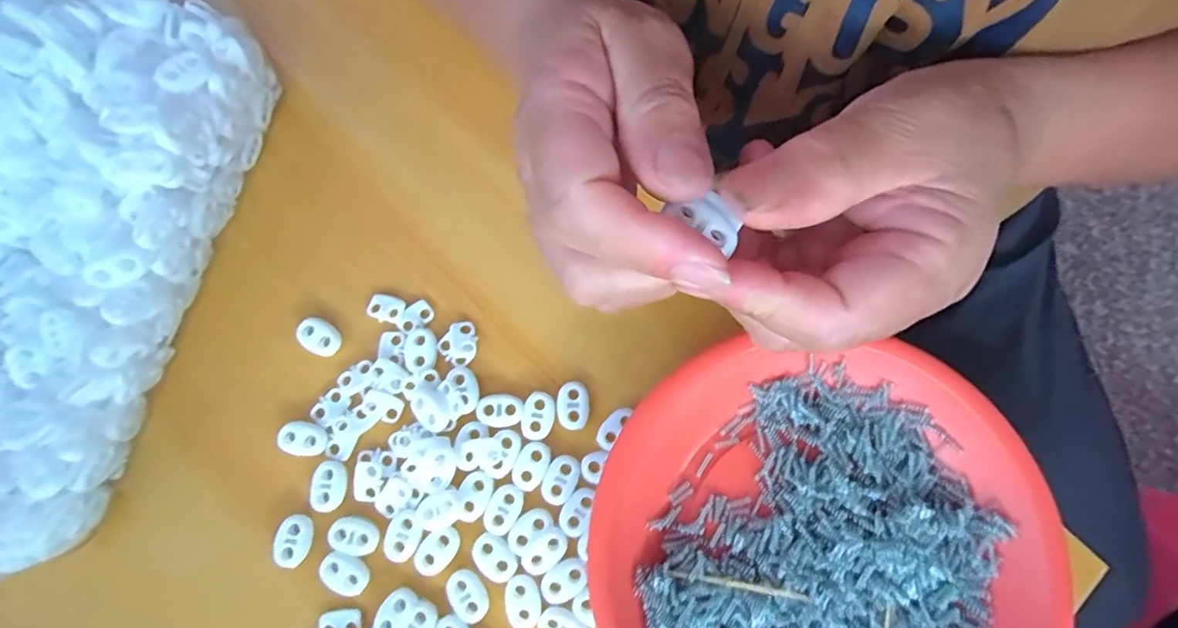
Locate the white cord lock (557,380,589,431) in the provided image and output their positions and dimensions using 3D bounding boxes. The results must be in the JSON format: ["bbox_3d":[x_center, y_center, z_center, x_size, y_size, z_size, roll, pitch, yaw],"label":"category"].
[{"bbox_3d":[-0.008,0.044,0.258,0.015,0.004,0.023,1,80,1],"label":"white cord lock"}]

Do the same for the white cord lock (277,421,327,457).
[{"bbox_3d":[-0.135,0.059,0.255,0.021,0.005,0.015,8,80,2],"label":"white cord lock"}]

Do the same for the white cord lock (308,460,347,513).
[{"bbox_3d":[-0.121,0.080,0.250,0.015,0.005,0.022,3,80,1],"label":"white cord lock"}]

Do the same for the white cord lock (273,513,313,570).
[{"bbox_3d":[-0.134,0.103,0.244,0.015,0.004,0.022,17,81,4],"label":"white cord lock"}]

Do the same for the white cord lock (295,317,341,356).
[{"bbox_3d":[-0.132,0.011,0.265,0.021,0.006,0.016,28,82,6],"label":"white cord lock"}]

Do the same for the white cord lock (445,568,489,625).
[{"bbox_3d":[-0.054,0.126,0.239,0.016,0.004,0.022,-30,81,-4],"label":"white cord lock"}]

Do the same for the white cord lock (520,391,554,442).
[{"bbox_3d":[-0.025,0.048,0.255,0.015,0.004,0.023,8,80,2],"label":"white cord lock"}]

